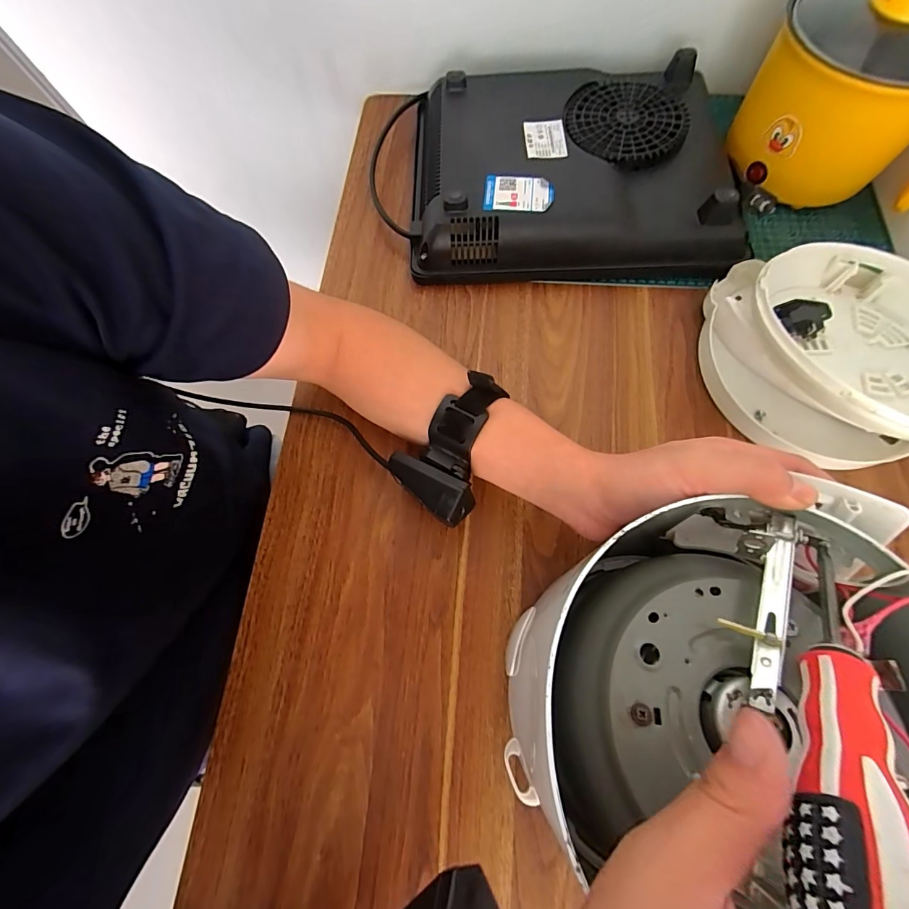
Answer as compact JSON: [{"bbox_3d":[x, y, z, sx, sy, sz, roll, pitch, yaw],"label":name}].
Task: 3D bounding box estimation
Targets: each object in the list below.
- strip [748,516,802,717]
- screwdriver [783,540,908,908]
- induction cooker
[{"bbox_3d":[0.159,0.073,0.208,0.016,0.016,0.101,24,66,9],"label":"strip"},{"bbox_3d":[0.150,0.095,0.160,0.025,0.025,0.159,38,45,13],"label":"screwdriver"},{"bbox_3d":[0.094,-0.309,0.450,0.380,0.063,0.257,1,71,2],"label":"induction cooker"}]

